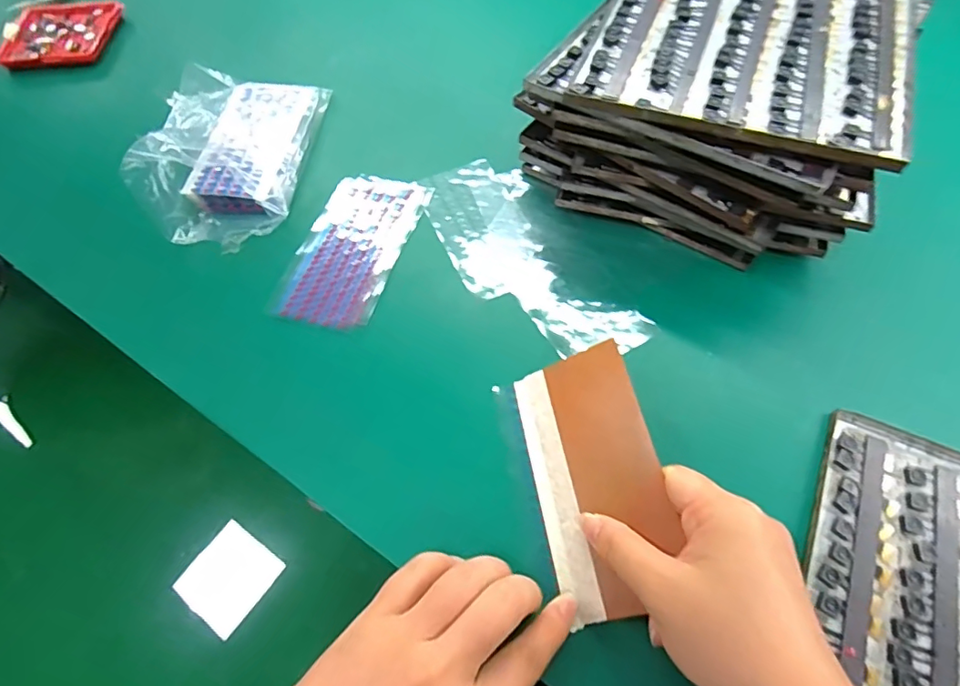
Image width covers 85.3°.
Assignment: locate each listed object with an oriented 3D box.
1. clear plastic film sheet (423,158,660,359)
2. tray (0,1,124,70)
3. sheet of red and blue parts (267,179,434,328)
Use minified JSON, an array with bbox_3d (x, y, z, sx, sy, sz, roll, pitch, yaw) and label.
[{"bbox_3d":[0.026,-0.063,0.368,0.084,0.008,0.198,-25,62,-11],"label":"clear plastic film sheet"},{"bbox_3d":[-0.432,-0.318,0.537,0.100,0.014,0.109,0,61,4],"label":"tray"},{"bbox_3d":[-0.091,-0.071,0.375,0.071,0.008,0.139,14,62,11],"label":"sheet of red and blue parts"}]

